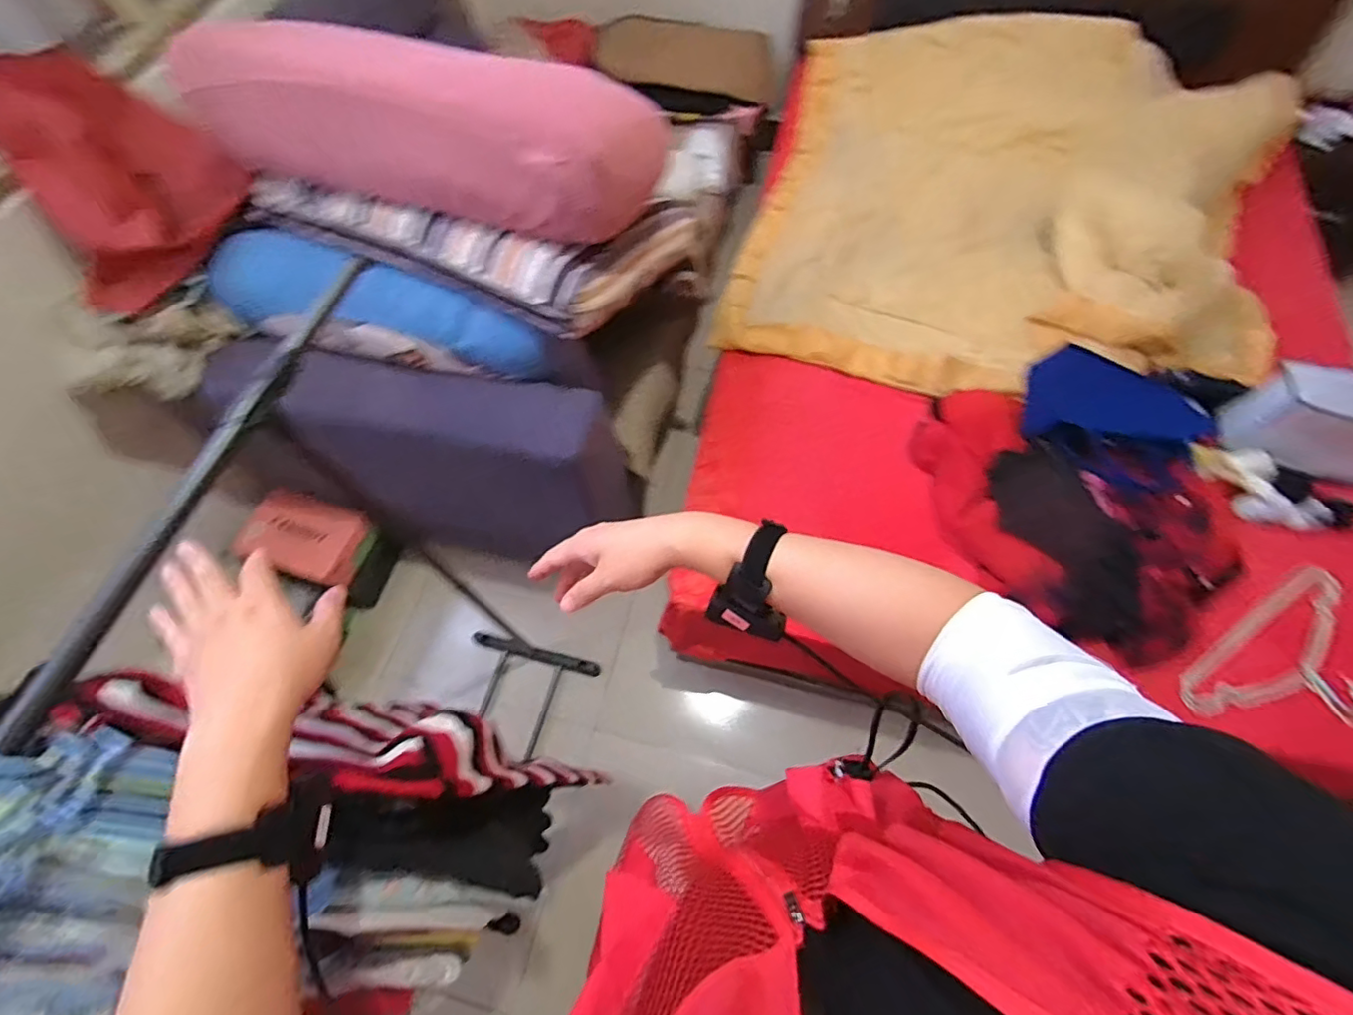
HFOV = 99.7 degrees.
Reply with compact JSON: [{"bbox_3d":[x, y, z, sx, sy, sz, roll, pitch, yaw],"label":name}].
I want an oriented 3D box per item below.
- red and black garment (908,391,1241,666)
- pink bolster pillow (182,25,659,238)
[{"bbox_3d":[0.811,-0.011,1.185,0.653,0.095,0.471,38,71,17],"label":"red and black garment"},{"bbox_3d":[-0.407,-0.641,0.926,0.750,0.182,0.266,19,66,10],"label":"pink bolster pillow"}]

